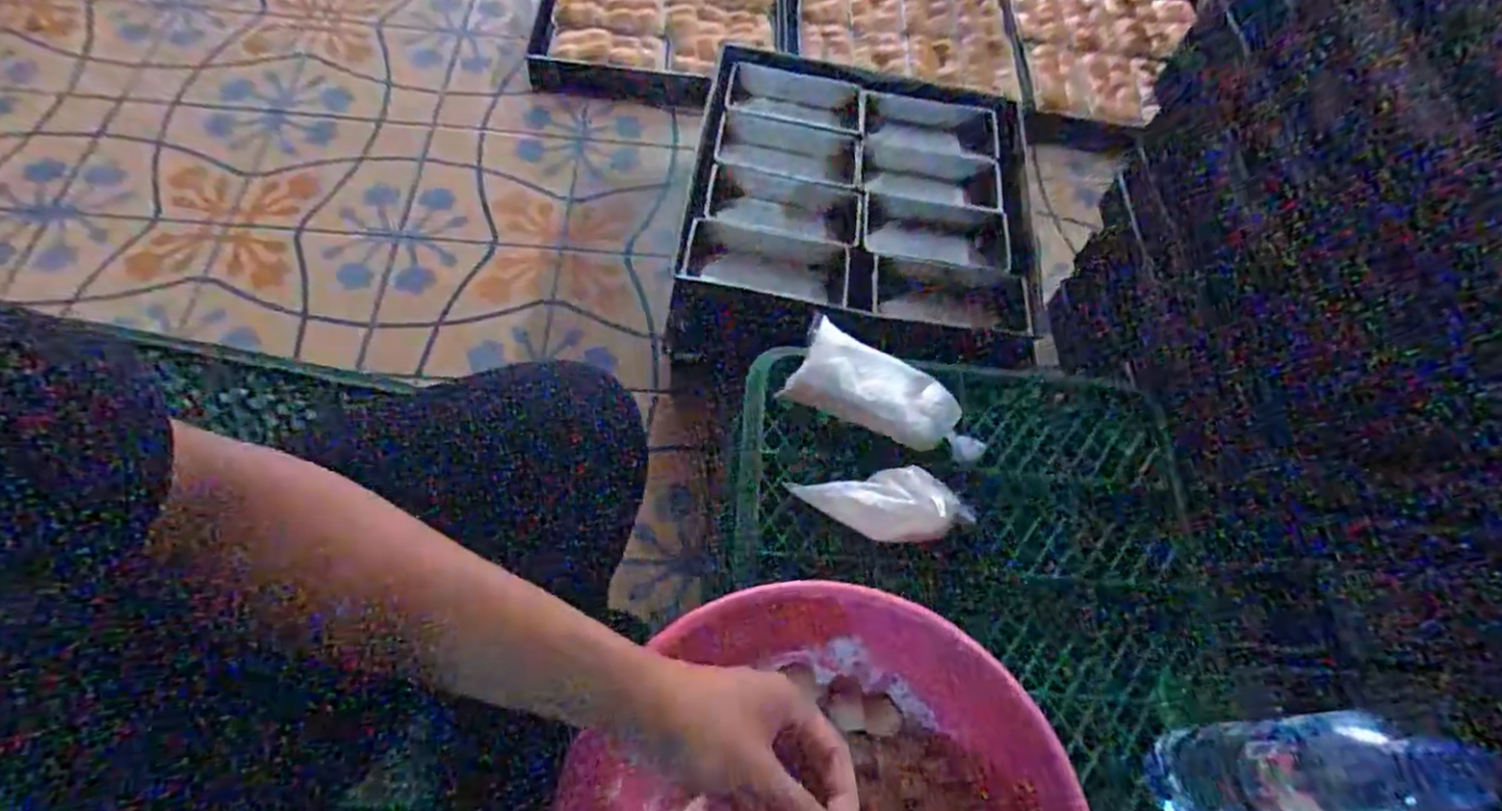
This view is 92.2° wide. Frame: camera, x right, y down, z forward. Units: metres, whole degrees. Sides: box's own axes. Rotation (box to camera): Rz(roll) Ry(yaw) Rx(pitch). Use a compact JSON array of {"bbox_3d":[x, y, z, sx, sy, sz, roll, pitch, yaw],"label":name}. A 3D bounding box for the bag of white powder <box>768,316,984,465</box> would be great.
[{"bbox_3d":[0.125,-0.010,0.649,0.182,0.043,0.082,25,61,7],"label":"bag of white powder"}]

